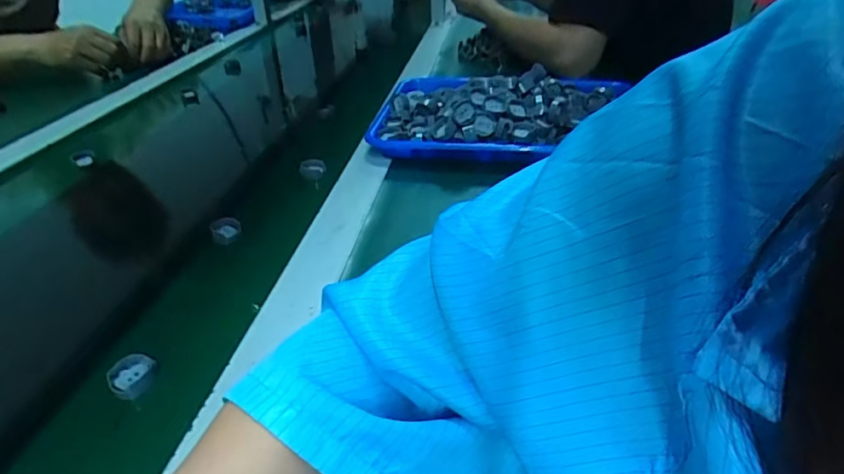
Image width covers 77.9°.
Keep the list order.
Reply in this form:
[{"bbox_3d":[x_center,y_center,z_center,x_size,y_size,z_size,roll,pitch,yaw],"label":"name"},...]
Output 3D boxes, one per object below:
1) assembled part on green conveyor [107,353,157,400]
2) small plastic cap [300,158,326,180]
[{"bbox_3d":[-0.196,0.094,0.355,0.029,0.013,0.027,-2,34,1],"label":"assembled part on green conveyor"},{"bbox_3d":[-0.131,-0.081,0.621,0.033,0.023,0.015,11,36,19],"label":"small plastic cap"}]

